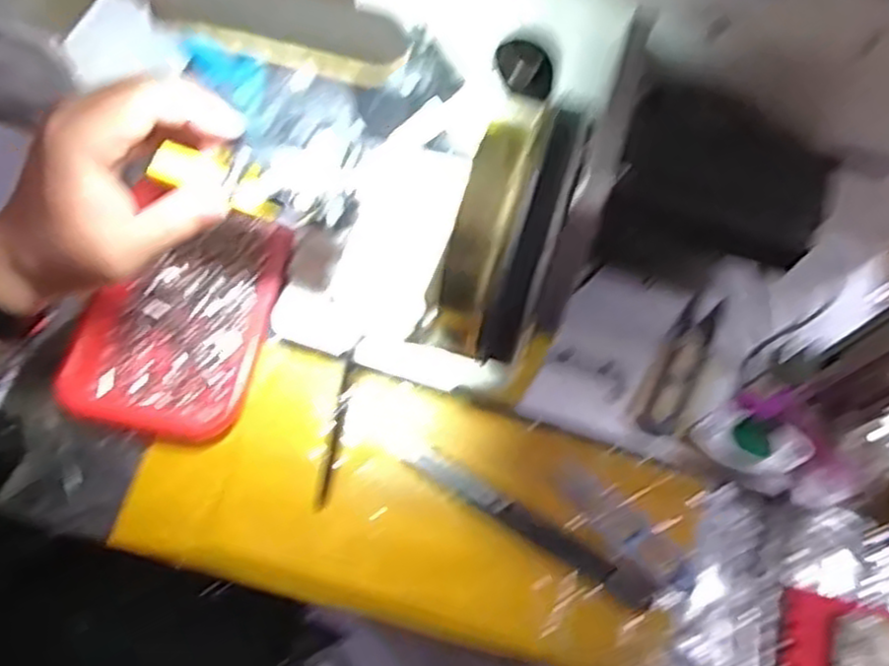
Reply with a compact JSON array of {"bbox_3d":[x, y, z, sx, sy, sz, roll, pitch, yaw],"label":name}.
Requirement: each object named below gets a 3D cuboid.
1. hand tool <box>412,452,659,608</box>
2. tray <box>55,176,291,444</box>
[{"bbox_3d":[0.051,0.110,0.422,0.149,0.012,0.015,30,73,9],"label":"hand tool"},{"bbox_3d":[-0.162,-0.013,0.459,0.113,0.015,0.150,13,71,4],"label":"tray"}]

